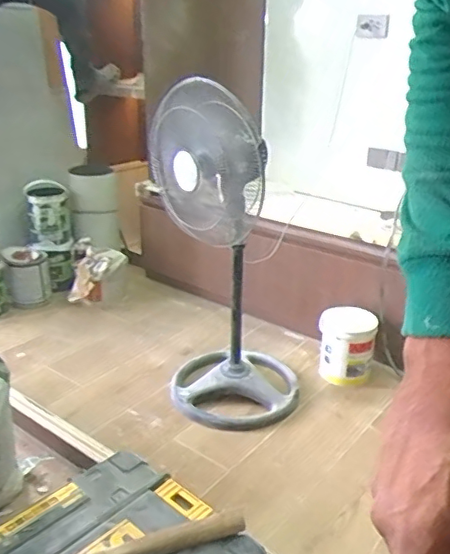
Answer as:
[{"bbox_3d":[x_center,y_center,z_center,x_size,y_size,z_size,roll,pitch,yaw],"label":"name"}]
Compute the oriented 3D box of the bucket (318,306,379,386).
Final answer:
[{"bbox_3d":[0.403,0.234,1.887,0.179,0.231,0.156,3,23,5],"label":"bucket"}]

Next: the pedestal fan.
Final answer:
[{"bbox_3d":[0.009,-0.061,1.648,0.400,0.943,0.397,0,24,0],"label":"pedestal fan"}]

